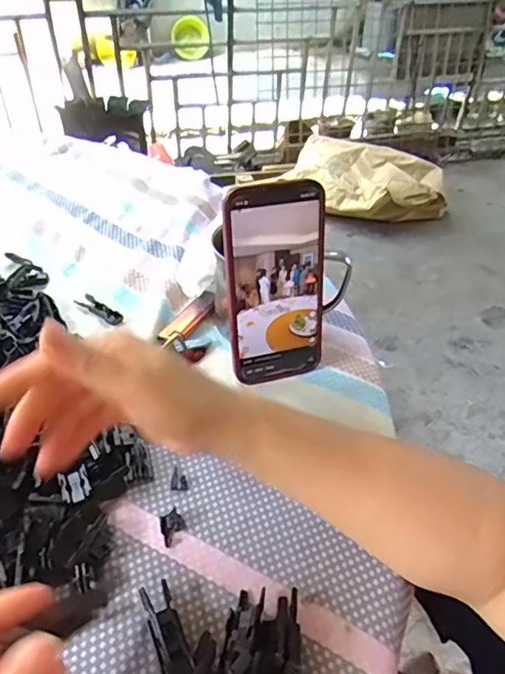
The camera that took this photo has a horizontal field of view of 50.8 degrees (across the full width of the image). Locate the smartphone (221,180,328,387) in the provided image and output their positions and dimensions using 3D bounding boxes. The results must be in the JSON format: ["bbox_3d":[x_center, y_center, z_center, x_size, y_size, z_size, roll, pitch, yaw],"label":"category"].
[{"bbox_3d":[0.019,-0.038,0.408,0.075,0.158,0.006,-9,29,-14],"label":"smartphone"}]

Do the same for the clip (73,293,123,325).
[{"bbox_3d":[-0.144,-0.027,0.501,0.055,0.004,0.017,27,46,25],"label":"clip"}]

